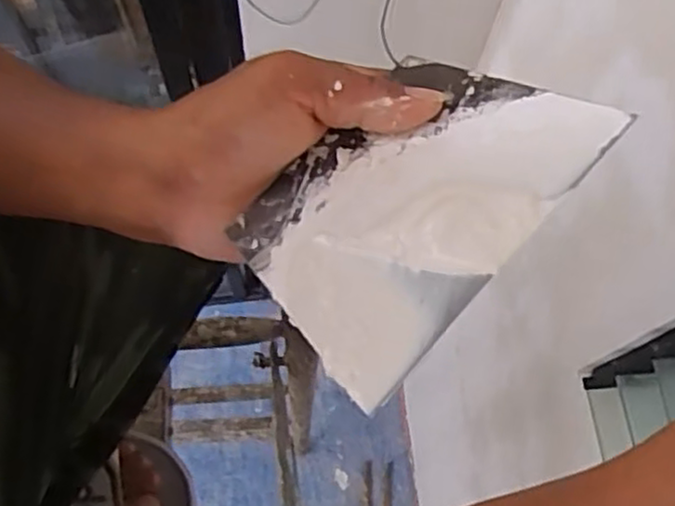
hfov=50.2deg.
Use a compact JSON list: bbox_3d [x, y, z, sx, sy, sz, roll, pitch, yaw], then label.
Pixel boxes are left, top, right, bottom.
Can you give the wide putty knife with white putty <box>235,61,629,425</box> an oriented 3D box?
[{"bbox_3d":[0.026,-0.023,0.271,0.092,0.013,0.140,36,74,31],"label":"wide putty knife with white putty"}]

